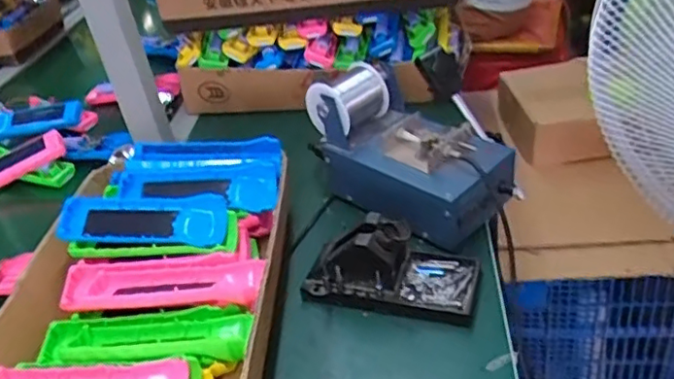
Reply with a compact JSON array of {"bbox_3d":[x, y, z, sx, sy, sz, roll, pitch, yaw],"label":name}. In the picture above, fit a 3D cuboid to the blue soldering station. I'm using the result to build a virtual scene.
[{"bbox_3d":[0.079,-0.048,0.656,0.110,0.129,0.199,-33,42,-32],"label":"blue soldering station"}]

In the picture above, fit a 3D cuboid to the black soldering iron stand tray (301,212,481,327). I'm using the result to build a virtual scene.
[{"bbox_3d":[0.051,0.064,0.565,0.155,0.070,0.084,7,38,20],"label":"black soldering iron stand tray"}]

